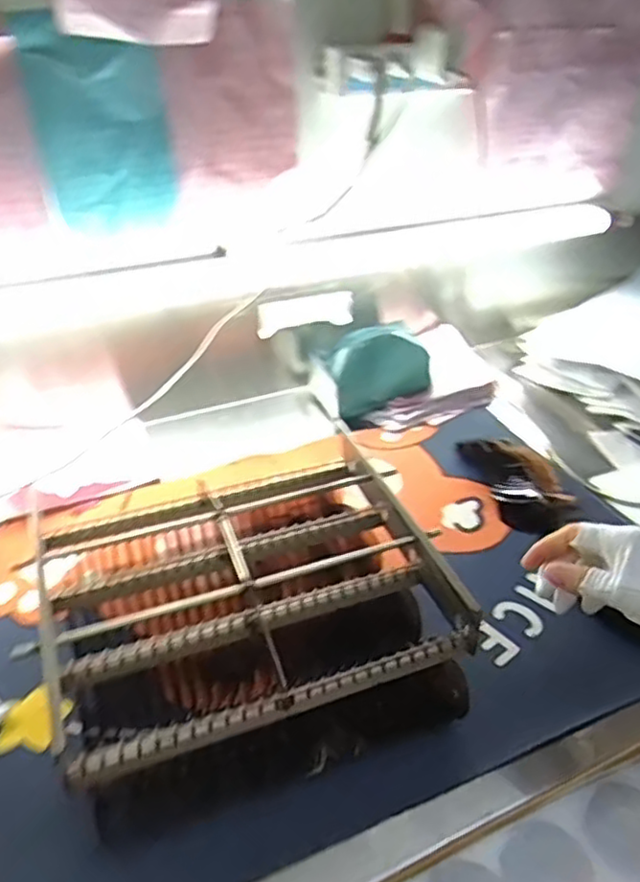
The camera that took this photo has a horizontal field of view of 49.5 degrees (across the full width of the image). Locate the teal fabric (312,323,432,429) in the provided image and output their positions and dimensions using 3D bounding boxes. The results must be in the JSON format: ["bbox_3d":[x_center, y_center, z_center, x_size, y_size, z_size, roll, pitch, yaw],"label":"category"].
[{"bbox_3d":[0.068,-0.094,0.916,0.130,0.085,0.093,-19,41,-26],"label":"teal fabric"}]

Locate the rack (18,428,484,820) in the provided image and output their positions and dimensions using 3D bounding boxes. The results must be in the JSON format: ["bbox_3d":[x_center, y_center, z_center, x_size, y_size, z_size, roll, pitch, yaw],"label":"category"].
[{"bbox_3d":[-0.061,0.132,0.581,0.299,0.117,0.262,-11,38,-17],"label":"rack"}]

